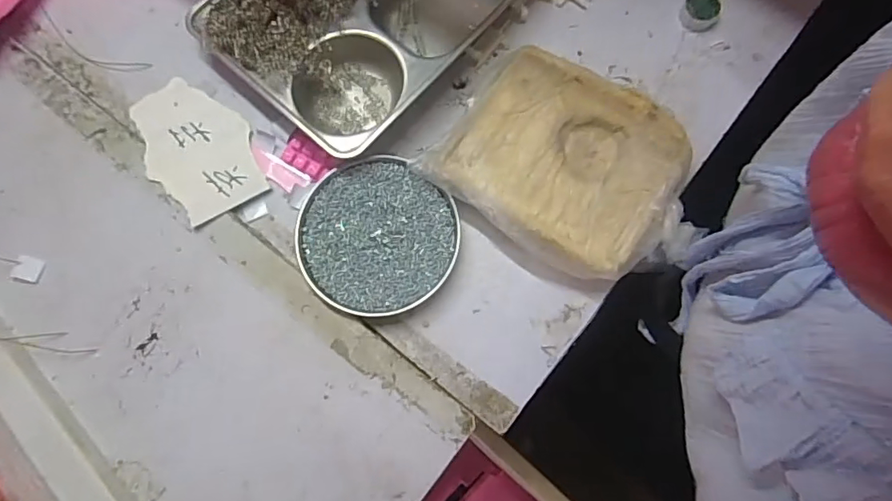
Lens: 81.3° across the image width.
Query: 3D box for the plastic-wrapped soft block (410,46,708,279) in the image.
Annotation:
[{"bbox_3d":[0.104,-0.071,0.448,0.213,0.038,0.166,32,81,7],"label":"plastic-wrapped soft block"}]

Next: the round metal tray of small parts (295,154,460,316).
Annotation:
[{"bbox_3d":[-0.060,-0.012,0.445,0.130,0.020,0.130,0,78,1],"label":"round metal tray of small parts"}]

